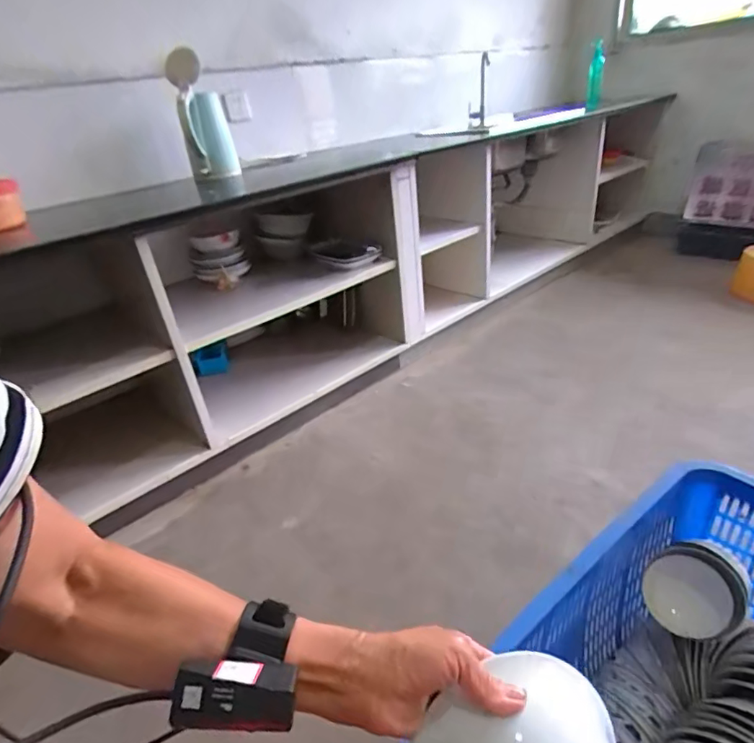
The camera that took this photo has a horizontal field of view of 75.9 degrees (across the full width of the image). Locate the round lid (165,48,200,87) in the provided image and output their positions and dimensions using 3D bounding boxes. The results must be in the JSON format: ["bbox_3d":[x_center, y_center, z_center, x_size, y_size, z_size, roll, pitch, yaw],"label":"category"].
[{"bbox_3d":[-0.559,-0.877,1.396,0.124,0.017,0.108,38,90,14],"label":"round lid"}]

